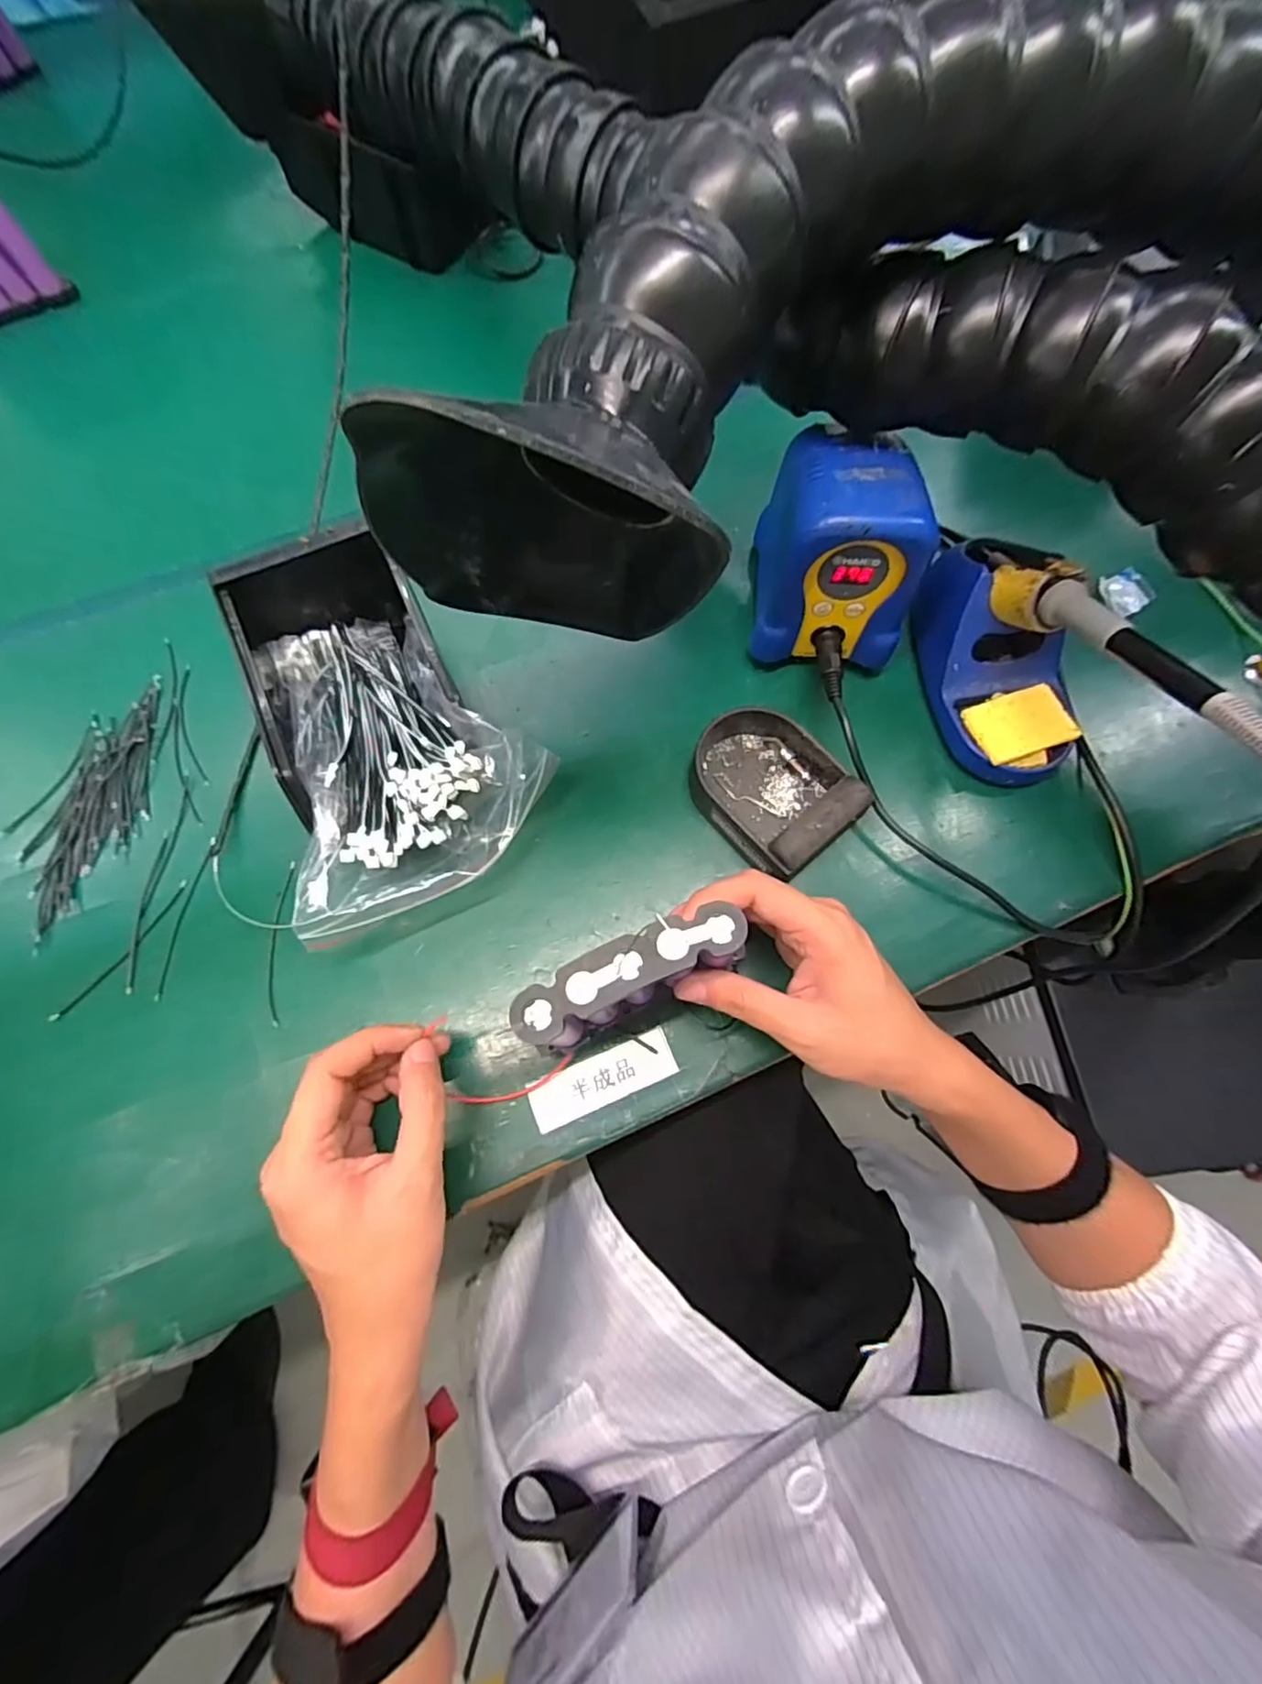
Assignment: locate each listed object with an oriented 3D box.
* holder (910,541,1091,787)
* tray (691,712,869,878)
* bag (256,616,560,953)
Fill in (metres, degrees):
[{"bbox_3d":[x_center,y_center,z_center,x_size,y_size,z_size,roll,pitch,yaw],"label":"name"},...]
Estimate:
[{"bbox_3d":[0.235,-0.115,0.382,0.083,0.094,0.147,-18,73,-5],"label":"holder"},{"bbox_3d":[0.082,-0.035,0.382,0.076,0.040,0.102,-38,75,-10],"label":"tray"},{"bbox_3d":[-0.133,-0.059,0.372,0.142,0.068,0.207,-17,73,-5],"label":"bag"}]

